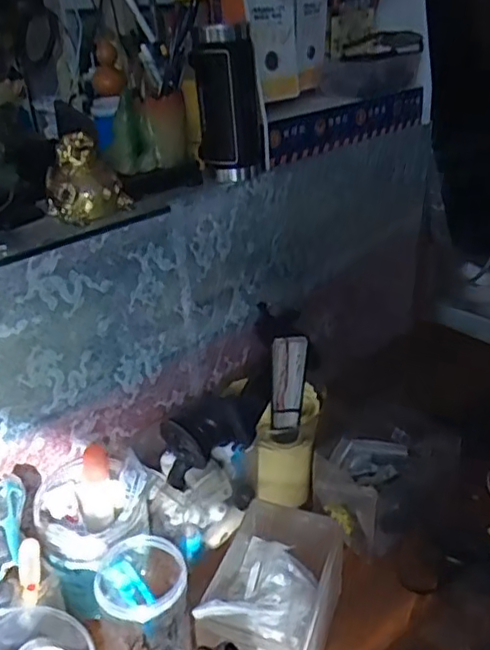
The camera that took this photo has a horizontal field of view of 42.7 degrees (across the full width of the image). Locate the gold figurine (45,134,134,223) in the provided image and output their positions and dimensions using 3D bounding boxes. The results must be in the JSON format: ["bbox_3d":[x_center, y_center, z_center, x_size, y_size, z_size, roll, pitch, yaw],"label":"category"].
[{"bbox_3d":[-0.152,-0.141,0.600,0.078,0.071,0.056,-11,29,-15],"label":"gold figurine"}]

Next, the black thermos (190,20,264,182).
[{"bbox_3d":[-0.020,-0.232,0.657,0.072,0.149,0.053,-2,28,3],"label":"black thermos"}]

